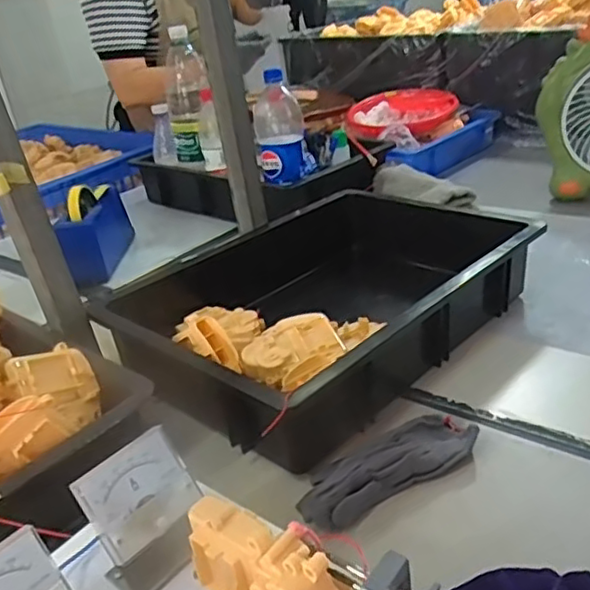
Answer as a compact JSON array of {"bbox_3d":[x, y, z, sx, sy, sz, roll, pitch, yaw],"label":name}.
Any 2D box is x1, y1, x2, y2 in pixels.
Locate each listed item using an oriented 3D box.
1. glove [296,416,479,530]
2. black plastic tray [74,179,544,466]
[{"bbox_3d":[0.076,0.141,0.523,0.160,0.020,0.057,-23,31,-27],"label":"glove"},{"bbox_3d":[0.046,0.003,0.735,0.312,0.114,0.438,18,37,40],"label":"black plastic tray"}]

